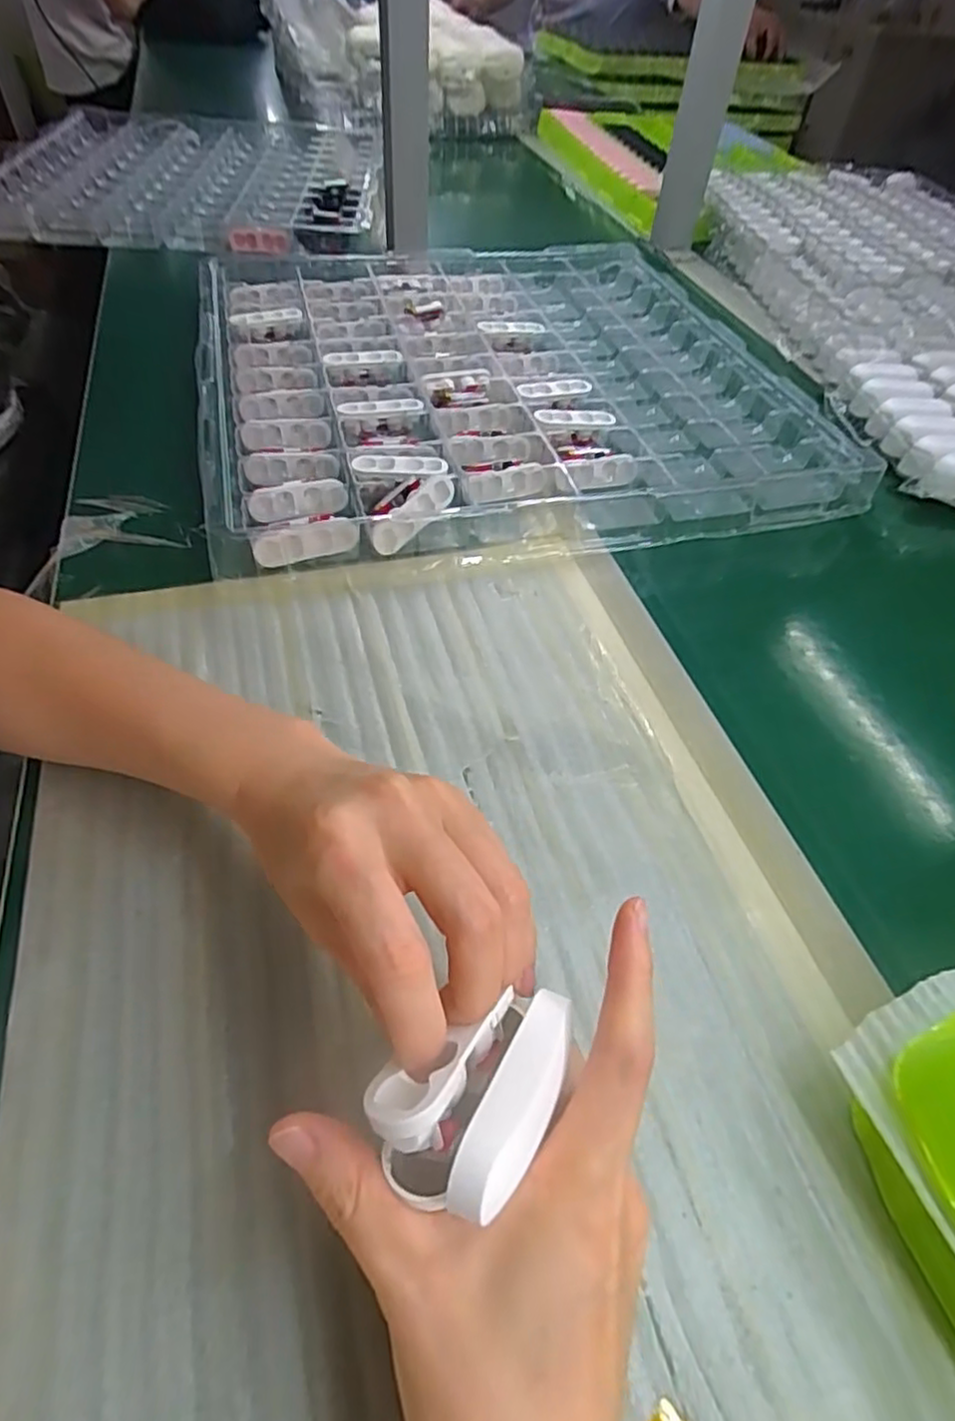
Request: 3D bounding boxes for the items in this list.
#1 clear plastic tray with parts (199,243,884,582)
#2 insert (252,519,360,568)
[{"bbox_3d":[0.011,-0.299,0.561,0.460,0.028,0.457,-9,52,-12],"label":"clear plastic tray with parts"},{"bbox_3d":[-0.105,-0.104,0.410,0.062,0.022,0.010,-15,54,-16],"label":"insert"}]

